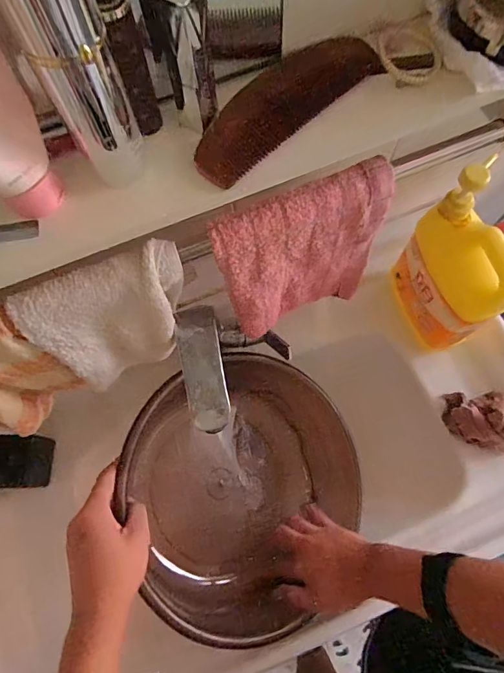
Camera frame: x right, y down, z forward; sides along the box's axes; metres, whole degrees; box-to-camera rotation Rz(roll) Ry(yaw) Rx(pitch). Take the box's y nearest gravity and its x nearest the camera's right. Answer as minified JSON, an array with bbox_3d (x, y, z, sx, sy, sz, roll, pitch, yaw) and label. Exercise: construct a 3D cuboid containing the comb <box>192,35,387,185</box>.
[{"bbox_3d":[0.020,-0.160,0.284,0.145,0.012,0.045,-39,97,-4],"label":"comb"}]

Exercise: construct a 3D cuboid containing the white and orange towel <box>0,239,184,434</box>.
[{"bbox_3d":[-0.192,0.022,0.389,0.292,0.162,0.055,-25,72,-7],"label":"white and orange towel"}]

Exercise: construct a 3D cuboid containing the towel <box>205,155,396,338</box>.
[{"bbox_3d":[0.049,-0.077,0.432,0.165,0.191,0.044,-24,72,-7],"label":"towel"}]

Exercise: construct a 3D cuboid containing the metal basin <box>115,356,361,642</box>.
[{"bbox_3d":[-0.005,0.205,0.569,0.302,0.085,0.343,-25,72,-8],"label":"metal basin"}]

